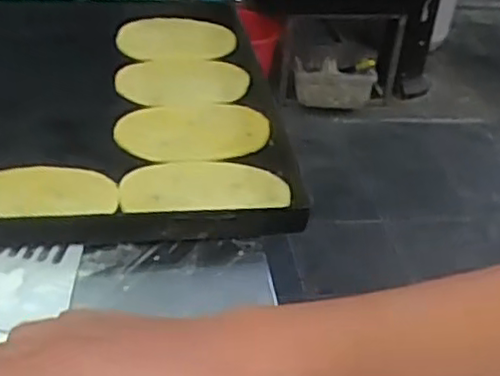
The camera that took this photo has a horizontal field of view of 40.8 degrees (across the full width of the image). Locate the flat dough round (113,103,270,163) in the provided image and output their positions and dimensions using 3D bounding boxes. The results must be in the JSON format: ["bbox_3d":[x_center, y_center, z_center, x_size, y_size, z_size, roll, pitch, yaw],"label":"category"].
[{"bbox_3d":[-0.054,-0.056,0.643,0.141,0.016,0.084,-4,36,-15],"label":"flat dough round"}]

